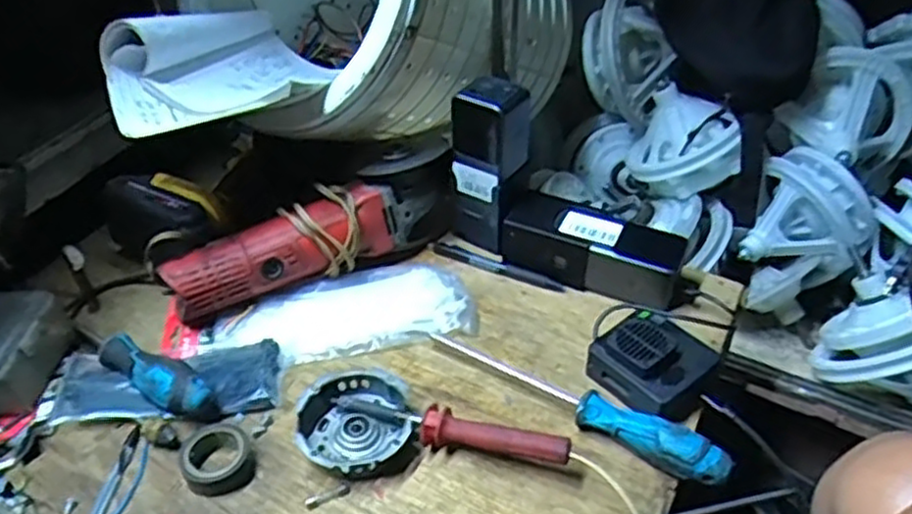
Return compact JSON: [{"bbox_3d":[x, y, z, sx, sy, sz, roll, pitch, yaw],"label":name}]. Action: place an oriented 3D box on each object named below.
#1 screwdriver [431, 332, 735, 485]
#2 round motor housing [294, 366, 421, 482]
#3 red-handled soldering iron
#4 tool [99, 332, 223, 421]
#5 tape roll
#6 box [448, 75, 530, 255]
[{"bbox_3d":[0.087,0.107,0.566,0.242,0.033,0.027,24,47,25],"label":"screwdriver"},{"bbox_3d":[-0.075,0.124,0.555,0.083,0.029,0.081,-1,42,0],"label":"round motor housing"},{"bbox_3d":[-0.007,0.126,0.544,0.181,0.036,0.023,11,43,14],"label":"red-handled soldering iron"},{"bbox_3d":[-0.235,0.090,0.583,0.113,0.029,0.033,24,47,26],"label":"tool"},{"bbox_3d":[-0.174,0.145,0.539,0.050,0.020,0.052,-1,42,0],"label":"tape roll"},{"bbox_3d":[0.032,-0.084,0.688,0.063,0.154,0.052,25,48,27],"label":"box"}]

